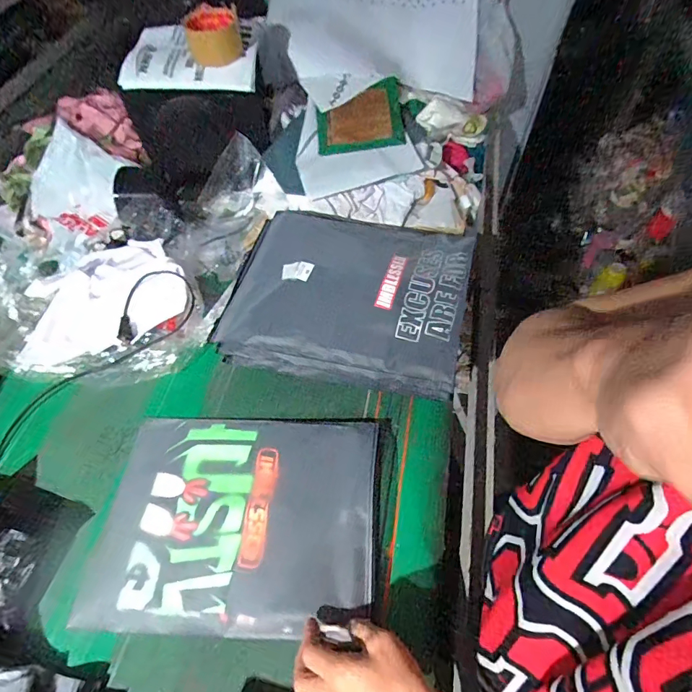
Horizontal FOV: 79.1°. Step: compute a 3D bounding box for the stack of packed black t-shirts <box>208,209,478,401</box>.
[{"bbox_3d":[0.006,-0.074,0.631,0.330,0.095,0.246,11,59,9],"label":"stack of packed black t-shirts"}]

